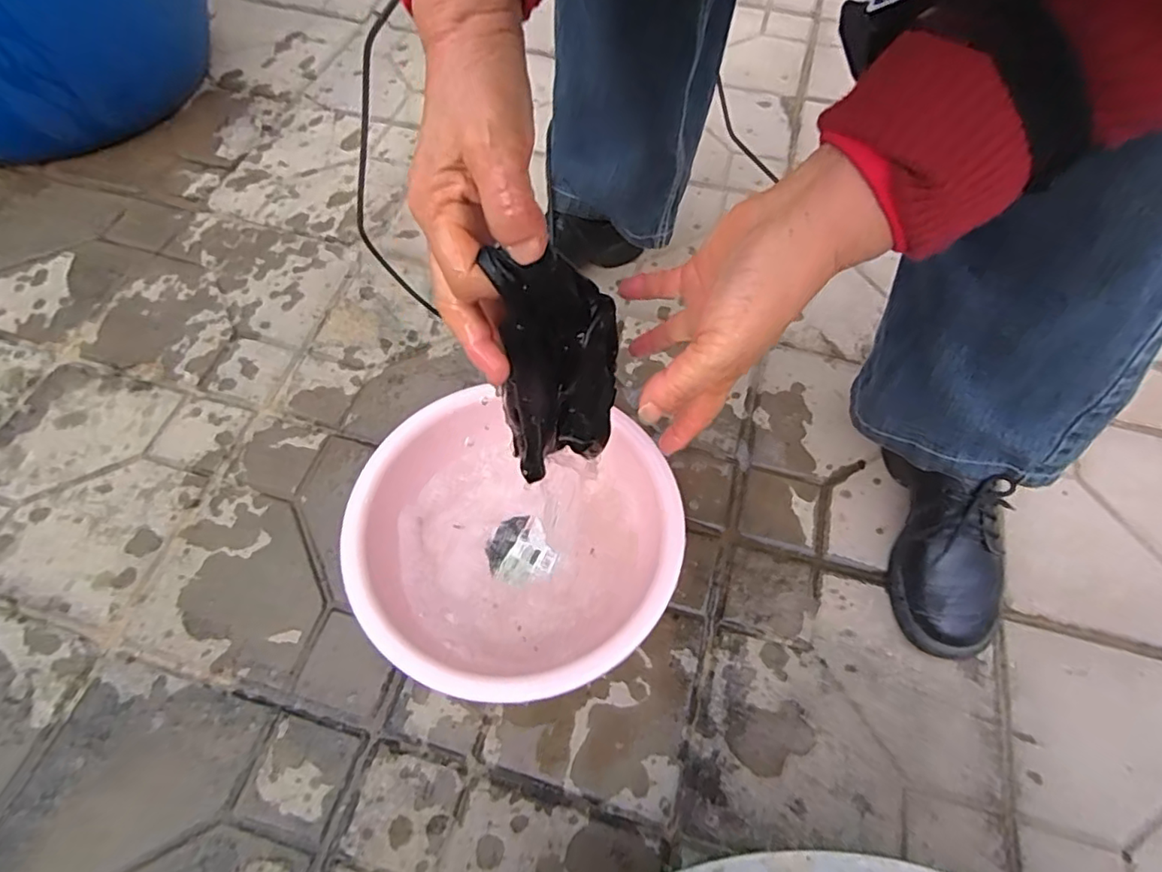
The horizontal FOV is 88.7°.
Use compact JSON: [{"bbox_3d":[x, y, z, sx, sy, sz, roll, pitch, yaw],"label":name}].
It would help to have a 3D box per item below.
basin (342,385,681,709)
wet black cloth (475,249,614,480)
[{"bbox_3d":[-0.061,0.100,0.527,0.266,0.094,0.244,1,59,-1],"label":"basin"},{"bbox_3d":[-0.010,-0.033,0.320,0.065,0.158,0.018,-20,54,-11],"label":"wet black cloth"}]

